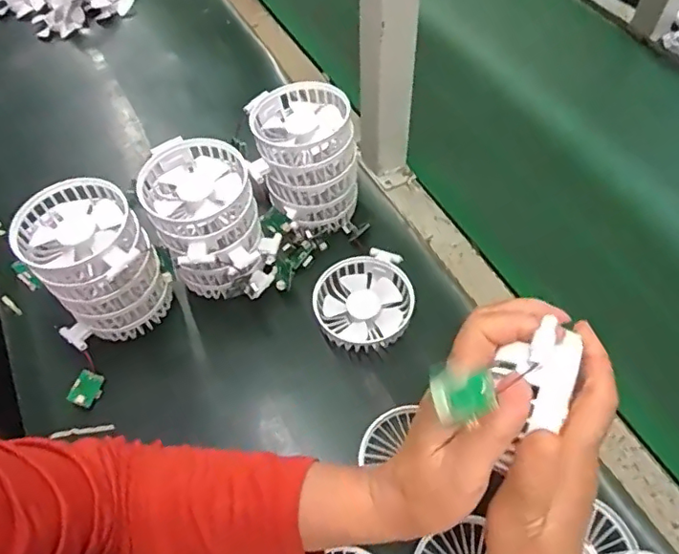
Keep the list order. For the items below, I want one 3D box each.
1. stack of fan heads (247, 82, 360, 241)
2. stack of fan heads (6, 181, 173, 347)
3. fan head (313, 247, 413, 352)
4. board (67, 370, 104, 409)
[{"bbox_3d":[-0.036,-0.115,0.543,0.095,0.112,0.102,-15,58,-8],"label":"stack of fan heads"},{"bbox_3d":[-0.211,-0.005,0.486,0.095,0.124,0.100,-27,60,-15],"label":"stack of fan heads"},{"bbox_3d":[0.021,0.022,0.513,0.087,0.027,0.092,-1,57,1],"label":"fan head"},{"bbox_3d":[-0.221,0.098,0.485,0.024,0.006,0.030,27,56,-14],"label":"board"}]

